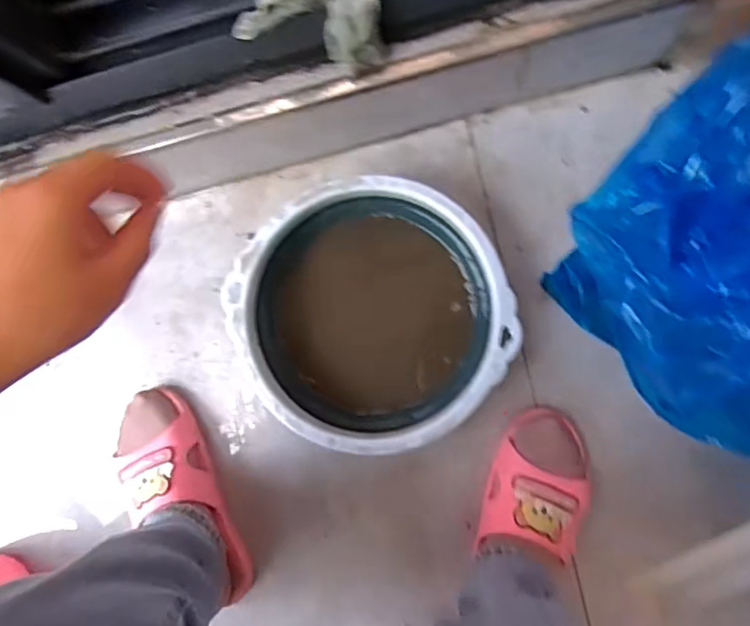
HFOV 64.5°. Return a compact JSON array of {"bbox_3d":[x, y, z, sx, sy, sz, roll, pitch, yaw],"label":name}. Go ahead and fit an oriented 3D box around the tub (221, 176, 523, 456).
[{"bbox_3d":[0.002,0.001,0.546,0.217,0.096,0.223,0,90,7],"label":"tub"}]

